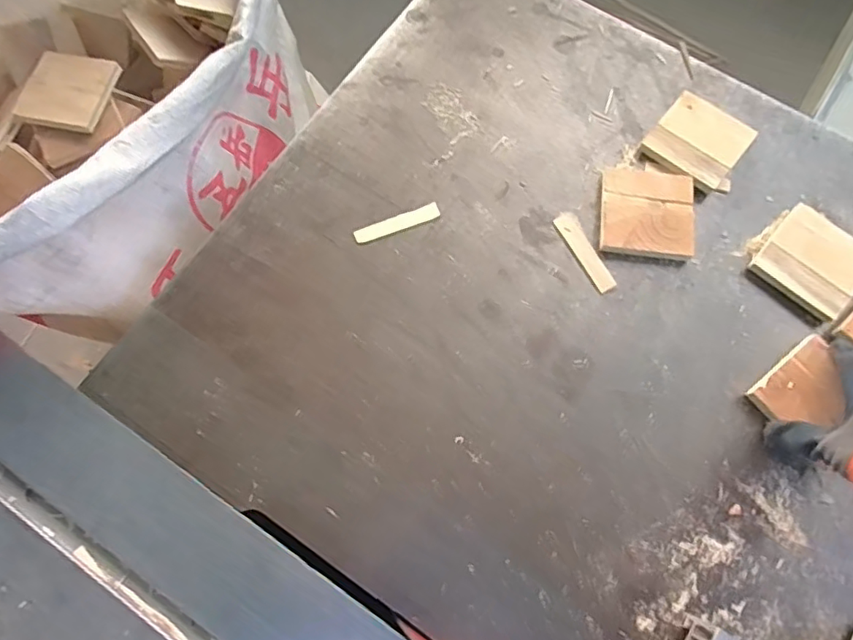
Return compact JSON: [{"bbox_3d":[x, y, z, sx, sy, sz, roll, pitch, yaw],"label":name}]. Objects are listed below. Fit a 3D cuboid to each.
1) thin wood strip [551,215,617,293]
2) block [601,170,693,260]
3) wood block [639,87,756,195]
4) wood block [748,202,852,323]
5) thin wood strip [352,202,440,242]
[{"bbox_3d":[0.158,-0.068,0.558,0.022,0.004,0.091,-25,74,-9],"label":"thin wood strip"},{"bbox_3d":[0.223,-0.107,0.566,0.090,0.016,0.089,8,72,1],"label":"block"},{"bbox_3d":[0.288,-0.189,0.593,0.088,0.018,0.089,40,76,11],"label":"wood block"},{"bbox_3d":[0.381,-0.058,0.548,0.089,0.023,0.089,43,76,12],"label":"wood block"},{"bbox_3d":[-0.029,-0.097,0.565,0.090,0.005,0.016,-23,74,-8],"label":"thin wood strip"}]

